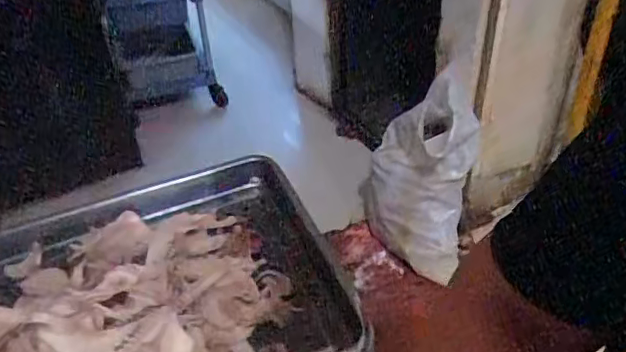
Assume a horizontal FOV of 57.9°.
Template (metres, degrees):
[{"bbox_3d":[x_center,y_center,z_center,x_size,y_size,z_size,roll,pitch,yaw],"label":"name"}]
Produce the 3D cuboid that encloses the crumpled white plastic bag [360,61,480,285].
[{"bbox_3d":[0.294,0.004,1.611,0.290,0.593,0.163,9,39,15],"label":"crumpled white plastic bag"}]

